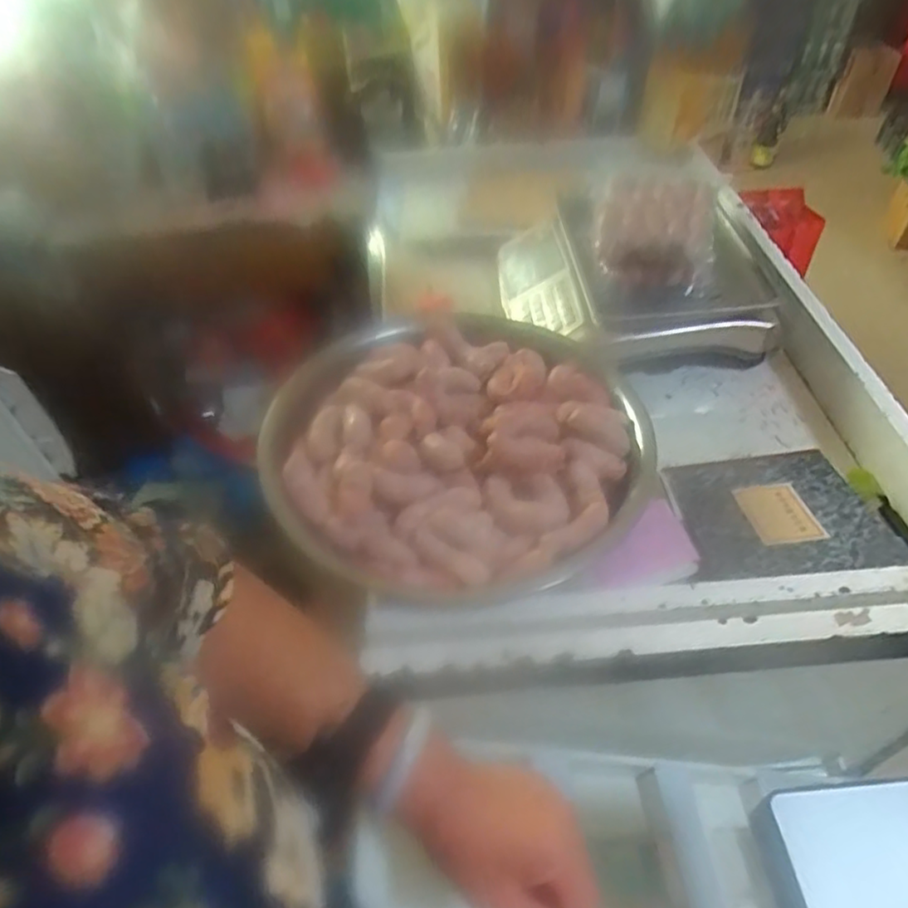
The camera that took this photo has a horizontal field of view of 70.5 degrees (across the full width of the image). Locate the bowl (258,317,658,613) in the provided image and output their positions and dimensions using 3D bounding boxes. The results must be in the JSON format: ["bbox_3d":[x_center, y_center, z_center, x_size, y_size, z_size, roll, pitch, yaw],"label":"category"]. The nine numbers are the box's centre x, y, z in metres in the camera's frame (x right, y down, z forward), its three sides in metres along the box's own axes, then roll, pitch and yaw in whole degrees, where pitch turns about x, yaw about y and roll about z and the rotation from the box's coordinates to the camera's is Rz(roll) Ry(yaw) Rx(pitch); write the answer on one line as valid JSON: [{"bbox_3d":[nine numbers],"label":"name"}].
[{"bbox_3d":[0.008,-0.023,0.721,0.402,0.097,0.408,-2,48,2],"label":"bowl"}]

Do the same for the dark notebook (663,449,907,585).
[{"bbox_3d":[0.332,0.061,0.673,0.190,0.015,0.193,-10,34,4],"label":"dark notebook"}]

